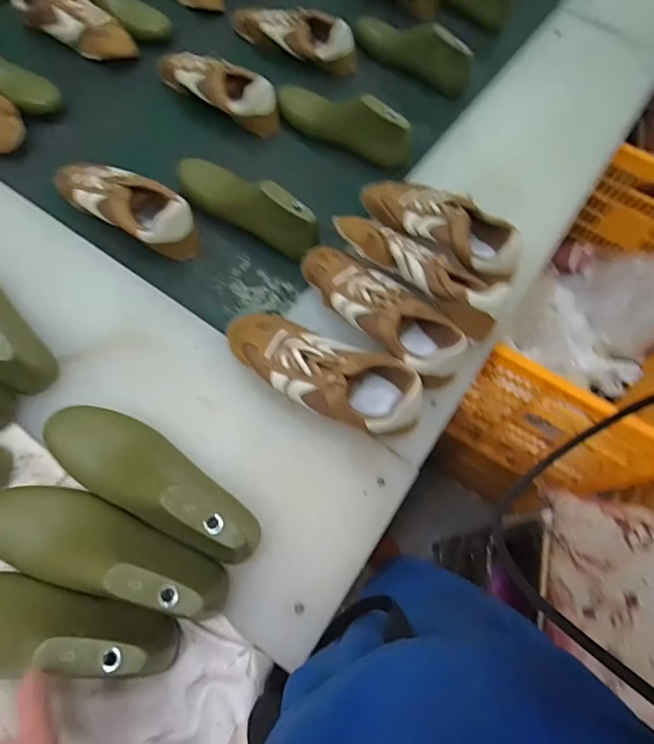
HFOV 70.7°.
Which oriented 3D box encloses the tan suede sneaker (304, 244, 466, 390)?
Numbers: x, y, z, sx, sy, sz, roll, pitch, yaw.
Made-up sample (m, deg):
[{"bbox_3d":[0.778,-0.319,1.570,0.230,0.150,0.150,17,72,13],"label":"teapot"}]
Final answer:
[{"bbox_3d":[0.063,-0.077,0.573,0.083,0.077,0.241,-40,76,-18],"label":"tan suede sneaker"}]

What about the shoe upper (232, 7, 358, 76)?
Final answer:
[{"bbox_3d":[-0.065,-0.627,0.868,0.244,0.093,0.077,33,68,9],"label":"shoe upper"}]

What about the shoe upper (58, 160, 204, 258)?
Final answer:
[{"bbox_3d":[-0.292,-0.244,0.666,0.232,0.068,0.084,31,67,8],"label":"shoe upper"}]

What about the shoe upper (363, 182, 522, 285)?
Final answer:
[{"bbox_3d":[0.159,-0.217,0.633,0.242,0.068,0.103,37,68,10],"label":"shoe upper"}]

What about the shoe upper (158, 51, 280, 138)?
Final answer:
[{"bbox_3d":[-0.196,-0.482,0.795,0.242,0.084,0.068,31,67,8],"label":"shoe upper"}]

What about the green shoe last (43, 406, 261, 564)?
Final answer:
[{"bbox_3d":[-0.176,0.101,0.458,0.247,0.090,0.079,27,68,6],"label":"green shoe last"}]

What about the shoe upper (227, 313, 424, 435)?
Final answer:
[{"bbox_3d":[-0.009,-0.004,0.531,0.239,0.066,0.099,23,68,5],"label":"shoe upper"}]

